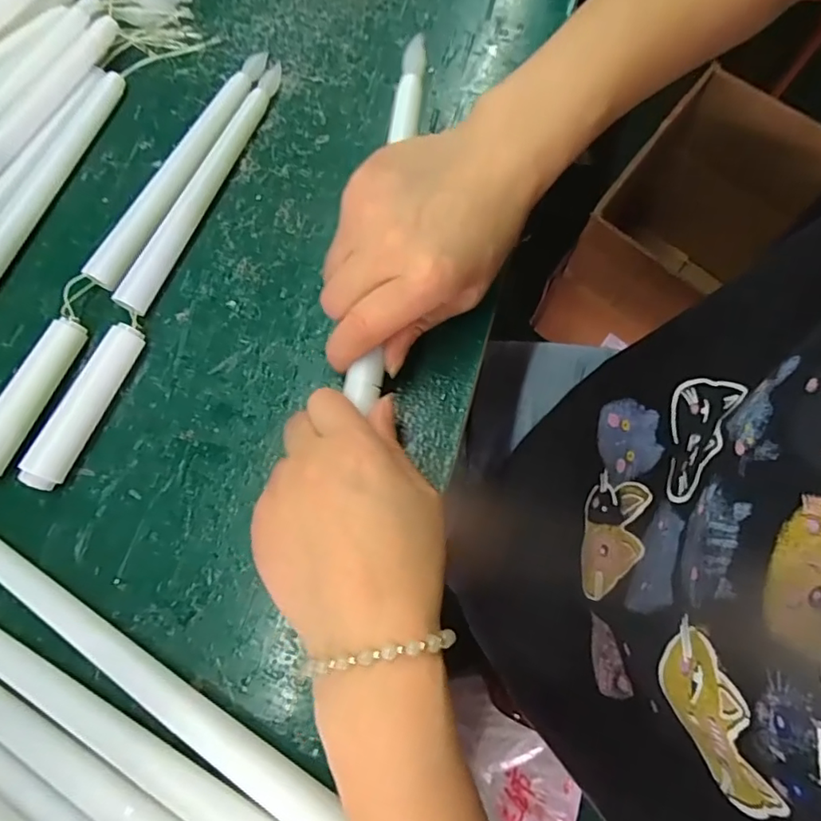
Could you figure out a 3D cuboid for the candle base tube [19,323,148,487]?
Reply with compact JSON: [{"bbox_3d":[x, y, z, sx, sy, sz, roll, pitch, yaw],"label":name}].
[{"bbox_3d":[-0.162,-0.003,0.271,0.018,0.017,0.086,23,77,6],"label":"candle base tube"}]

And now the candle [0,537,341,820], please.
[{"bbox_3d":[-0.130,0.112,0.243,0.242,0.016,0.017,32,78,8],"label":"candle"}]

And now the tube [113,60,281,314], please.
[{"bbox_3d":[-0.114,-0.127,0.304,0.013,0.013,0.167,24,77,6],"label":"tube"}]

